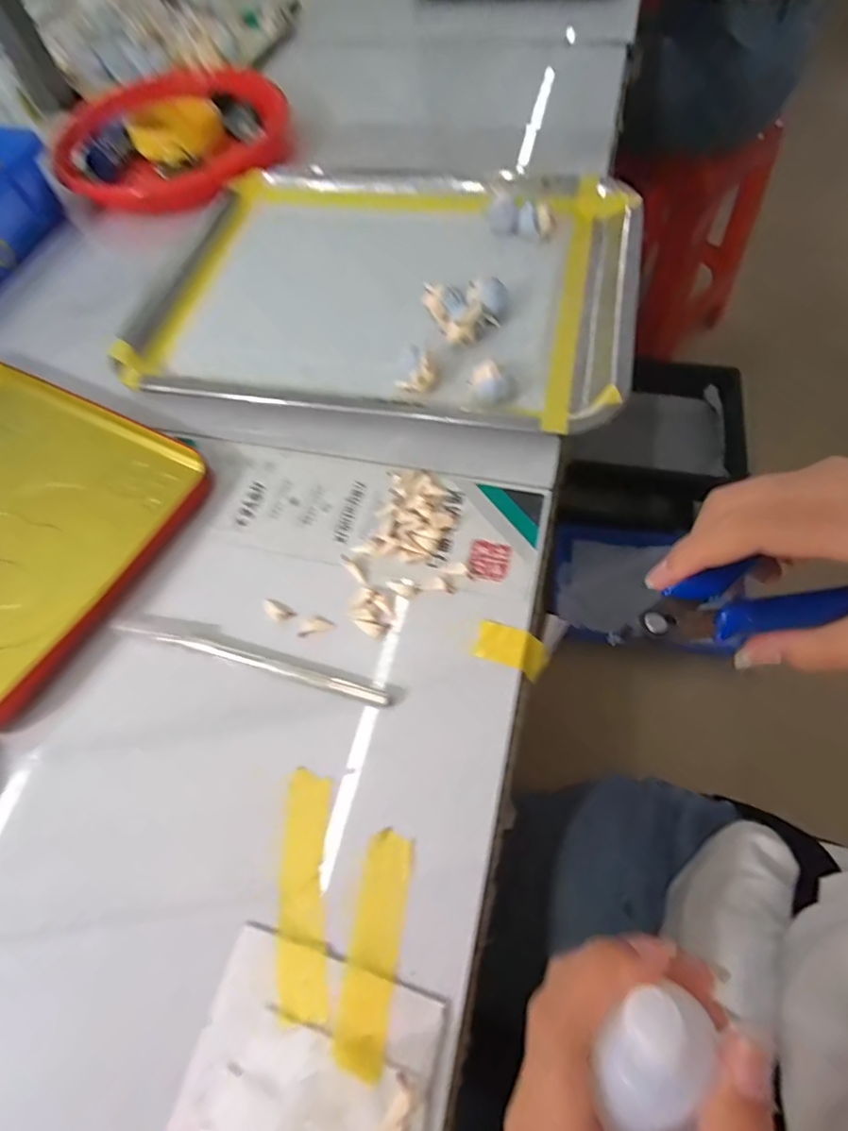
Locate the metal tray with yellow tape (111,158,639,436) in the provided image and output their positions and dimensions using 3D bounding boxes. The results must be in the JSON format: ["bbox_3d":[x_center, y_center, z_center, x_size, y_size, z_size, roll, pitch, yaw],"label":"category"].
[{"bbox_3d":[-0.028,-0.228,0.396,0.353,0.027,0.289,12,64,9],"label":"metal tray with yellow tape"}]

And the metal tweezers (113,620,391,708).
[{"bbox_3d":[-0.093,0.049,0.274,0.155,0.004,0.008,14,65,10],"label":"metal tweezers"}]

